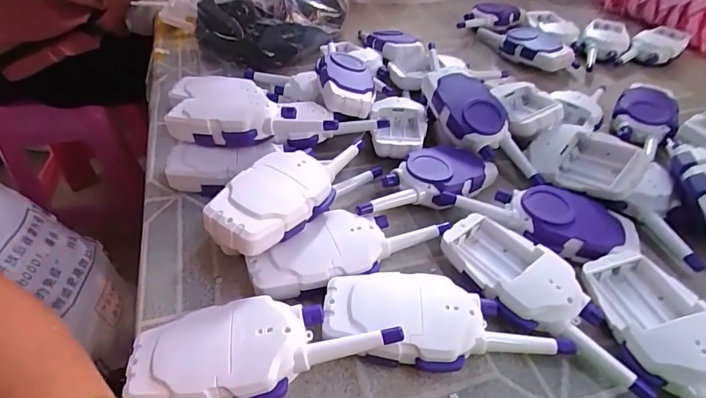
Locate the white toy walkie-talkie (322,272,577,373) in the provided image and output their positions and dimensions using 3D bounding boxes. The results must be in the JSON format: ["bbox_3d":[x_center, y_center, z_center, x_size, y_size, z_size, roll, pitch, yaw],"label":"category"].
[{"bbox_3d":[0.061,0.085,0.289,0.158,0.035,0.060,1,45,3],"label":"white toy walkie-talkie"}]

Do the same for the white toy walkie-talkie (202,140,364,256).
[{"bbox_3d":[-0.043,-0.012,0.335,0.055,0.044,0.151,29,49,27],"label":"white toy walkie-talkie"}]

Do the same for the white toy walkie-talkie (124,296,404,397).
[{"bbox_3d":[-0.055,0.099,0.270,0.158,0.040,0.062,-5,45,-3],"label":"white toy walkie-talkie"}]

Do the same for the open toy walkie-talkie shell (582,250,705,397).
[{"bbox_3d":[0.205,0.098,0.266,0.059,0.030,0.153,-3,45,-1],"label":"open toy walkie-talkie shell"}]

